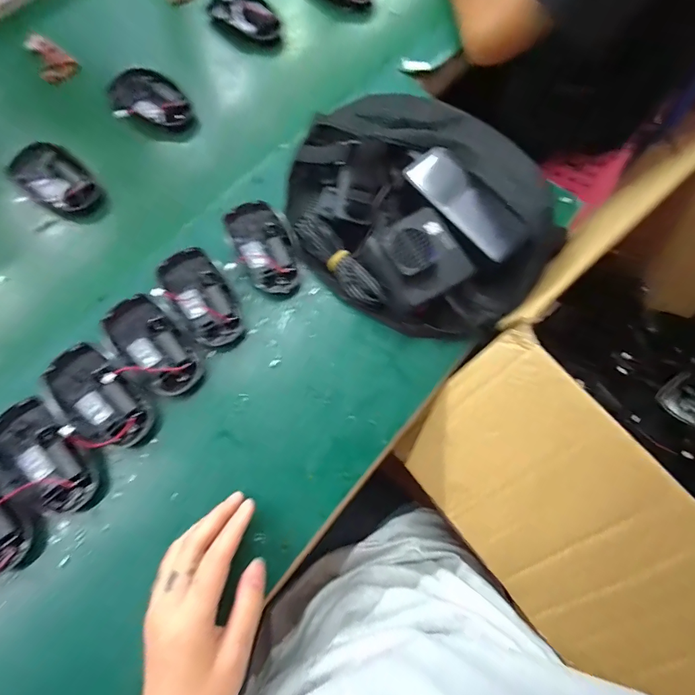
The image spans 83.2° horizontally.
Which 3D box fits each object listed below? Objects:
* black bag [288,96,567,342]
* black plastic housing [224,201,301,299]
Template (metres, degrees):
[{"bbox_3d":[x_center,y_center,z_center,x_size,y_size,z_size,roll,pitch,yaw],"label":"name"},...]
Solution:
[{"bbox_3d":[0.066,-0.143,0.389,0.224,0.062,0.281,-40,78,-13],"label":"black bag"},{"bbox_3d":[-0.082,-0.101,0.394,0.053,0.027,0.108,-24,75,-9],"label":"black plastic housing"}]

